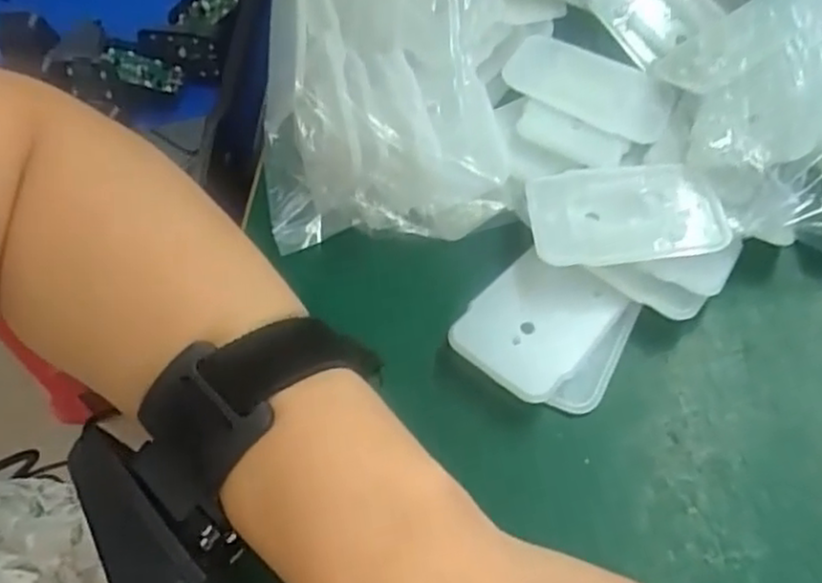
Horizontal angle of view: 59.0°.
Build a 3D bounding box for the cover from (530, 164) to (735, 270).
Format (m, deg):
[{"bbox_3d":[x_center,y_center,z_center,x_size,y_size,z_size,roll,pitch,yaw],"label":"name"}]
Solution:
[{"bbox_3d":[0.078,-0.029,0.264,0.068,0.004,0.041,-3,62,2],"label":"cover"}]

